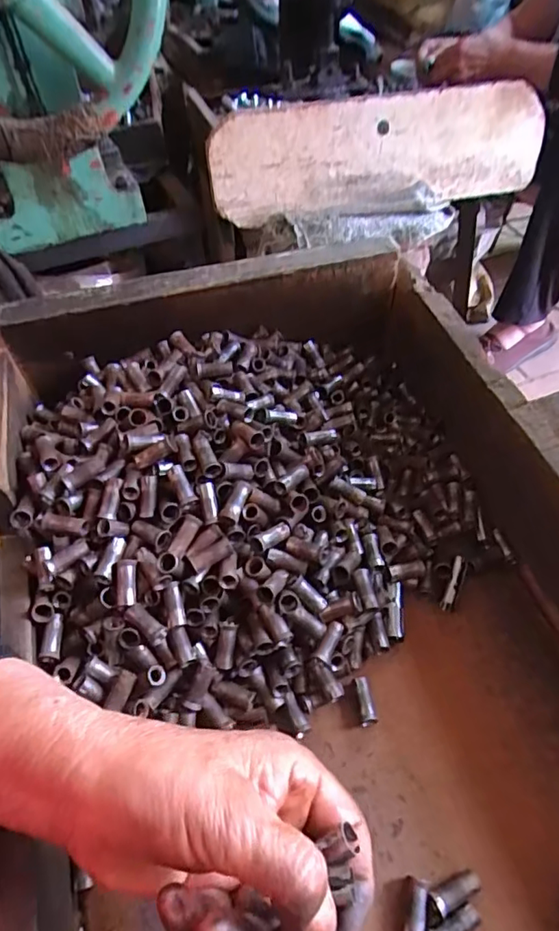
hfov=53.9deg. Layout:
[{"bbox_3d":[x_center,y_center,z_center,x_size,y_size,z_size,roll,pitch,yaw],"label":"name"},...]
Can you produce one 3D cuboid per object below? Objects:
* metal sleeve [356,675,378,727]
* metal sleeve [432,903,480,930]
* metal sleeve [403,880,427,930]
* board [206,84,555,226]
[{"bbox_3d":[0.050,0.137,0.319,0.010,0.011,0.027,-6,65,-3],"label":"metal sleeve"},{"bbox_3d":[0.082,0.218,0.258,0.025,0.010,0.010,-26,52,-19],"label":"metal sleeve"},{"bbox_3d":[0.064,0.212,0.261,0.010,0.012,0.023,10,50,11],"label":"metal sleeve"},{"bbox_3d":[0.152,-0.456,0.812,0.507,0.143,0.048,-10,49,-6],"label":"board"}]

